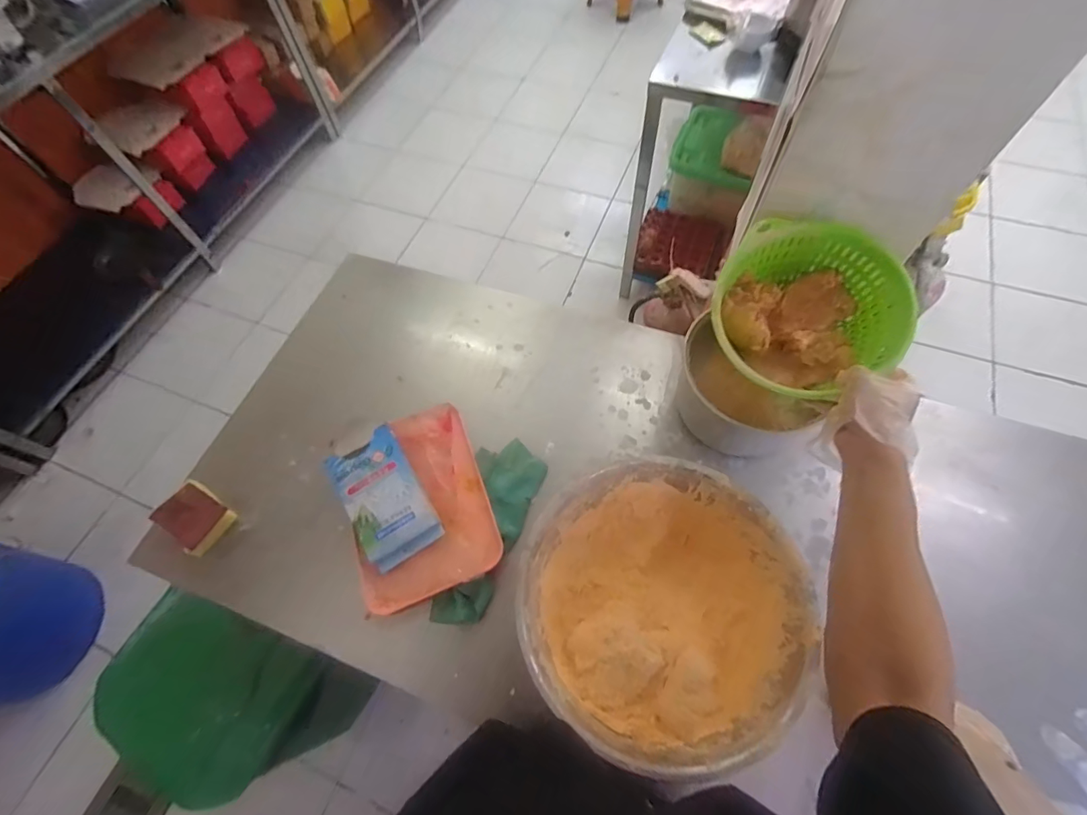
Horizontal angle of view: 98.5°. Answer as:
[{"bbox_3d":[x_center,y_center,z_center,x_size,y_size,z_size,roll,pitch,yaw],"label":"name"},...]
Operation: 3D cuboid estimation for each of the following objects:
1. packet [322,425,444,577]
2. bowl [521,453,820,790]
[{"bbox_3d":[-0.245,0.138,0.716,0.113,0.036,0.190,-30,67,-11],"label":"packet"},{"bbox_3d":[0.146,0.248,0.614,0.325,0.130,0.328,-1,63,3],"label":"bowl"}]

